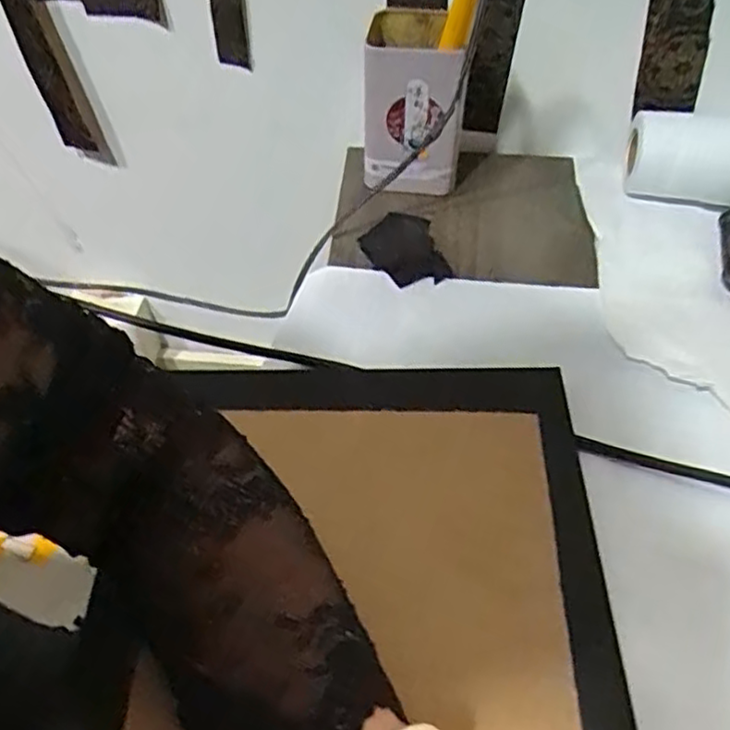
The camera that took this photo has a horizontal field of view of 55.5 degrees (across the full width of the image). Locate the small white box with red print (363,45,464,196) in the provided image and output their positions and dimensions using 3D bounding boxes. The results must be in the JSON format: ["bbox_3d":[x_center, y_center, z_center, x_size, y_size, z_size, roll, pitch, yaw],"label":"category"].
[{"bbox_3d":[0.033,-0.177,0.510,0.070,0.112,0.024,6,52,5],"label":"small white box with red print"}]

